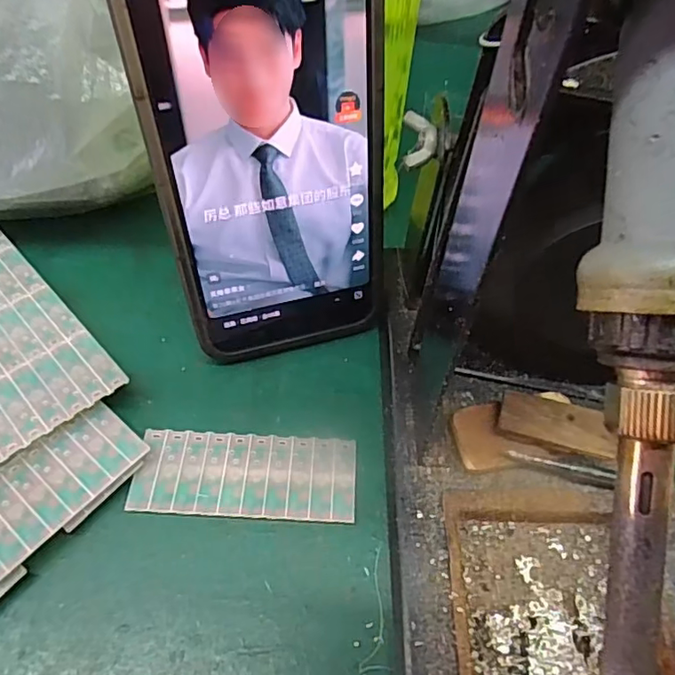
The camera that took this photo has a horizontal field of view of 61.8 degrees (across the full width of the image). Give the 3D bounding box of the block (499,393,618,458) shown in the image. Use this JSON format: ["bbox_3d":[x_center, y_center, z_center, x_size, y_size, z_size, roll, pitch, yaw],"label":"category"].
[{"bbox_3d":[0.078,0.030,0.200,0.039,0.004,0.018,12,55,9],"label":"block"}]

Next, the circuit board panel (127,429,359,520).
[{"bbox_3d":[-0.033,0.050,0.207,0.079,0.004,0.031,3,56,0],"label":"circuit board panel"}]

